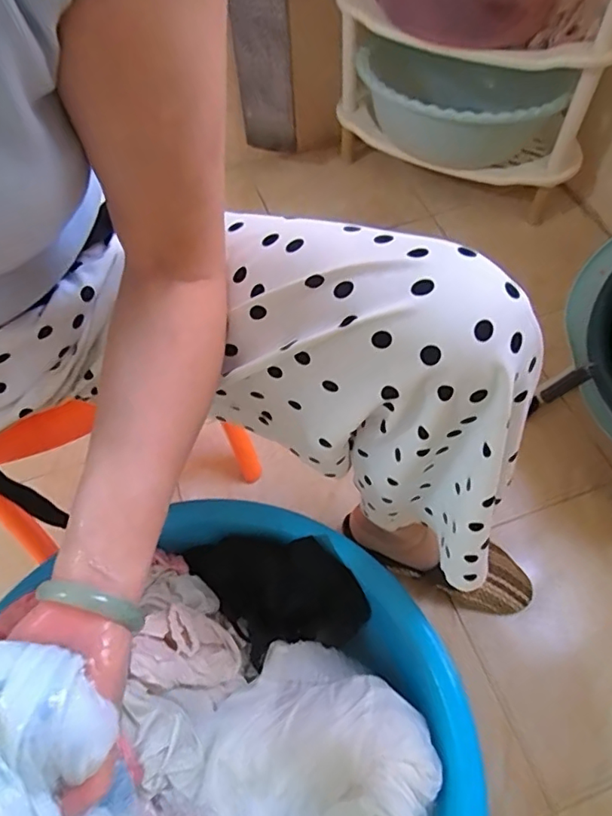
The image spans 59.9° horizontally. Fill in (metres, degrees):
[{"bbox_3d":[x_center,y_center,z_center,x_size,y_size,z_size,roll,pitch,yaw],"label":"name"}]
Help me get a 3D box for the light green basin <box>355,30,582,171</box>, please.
[{"bbox_3d":[0.278,-0.555,0.970,0.359,0.161,0.302,20,62,15],"label":"light green basin"}]

